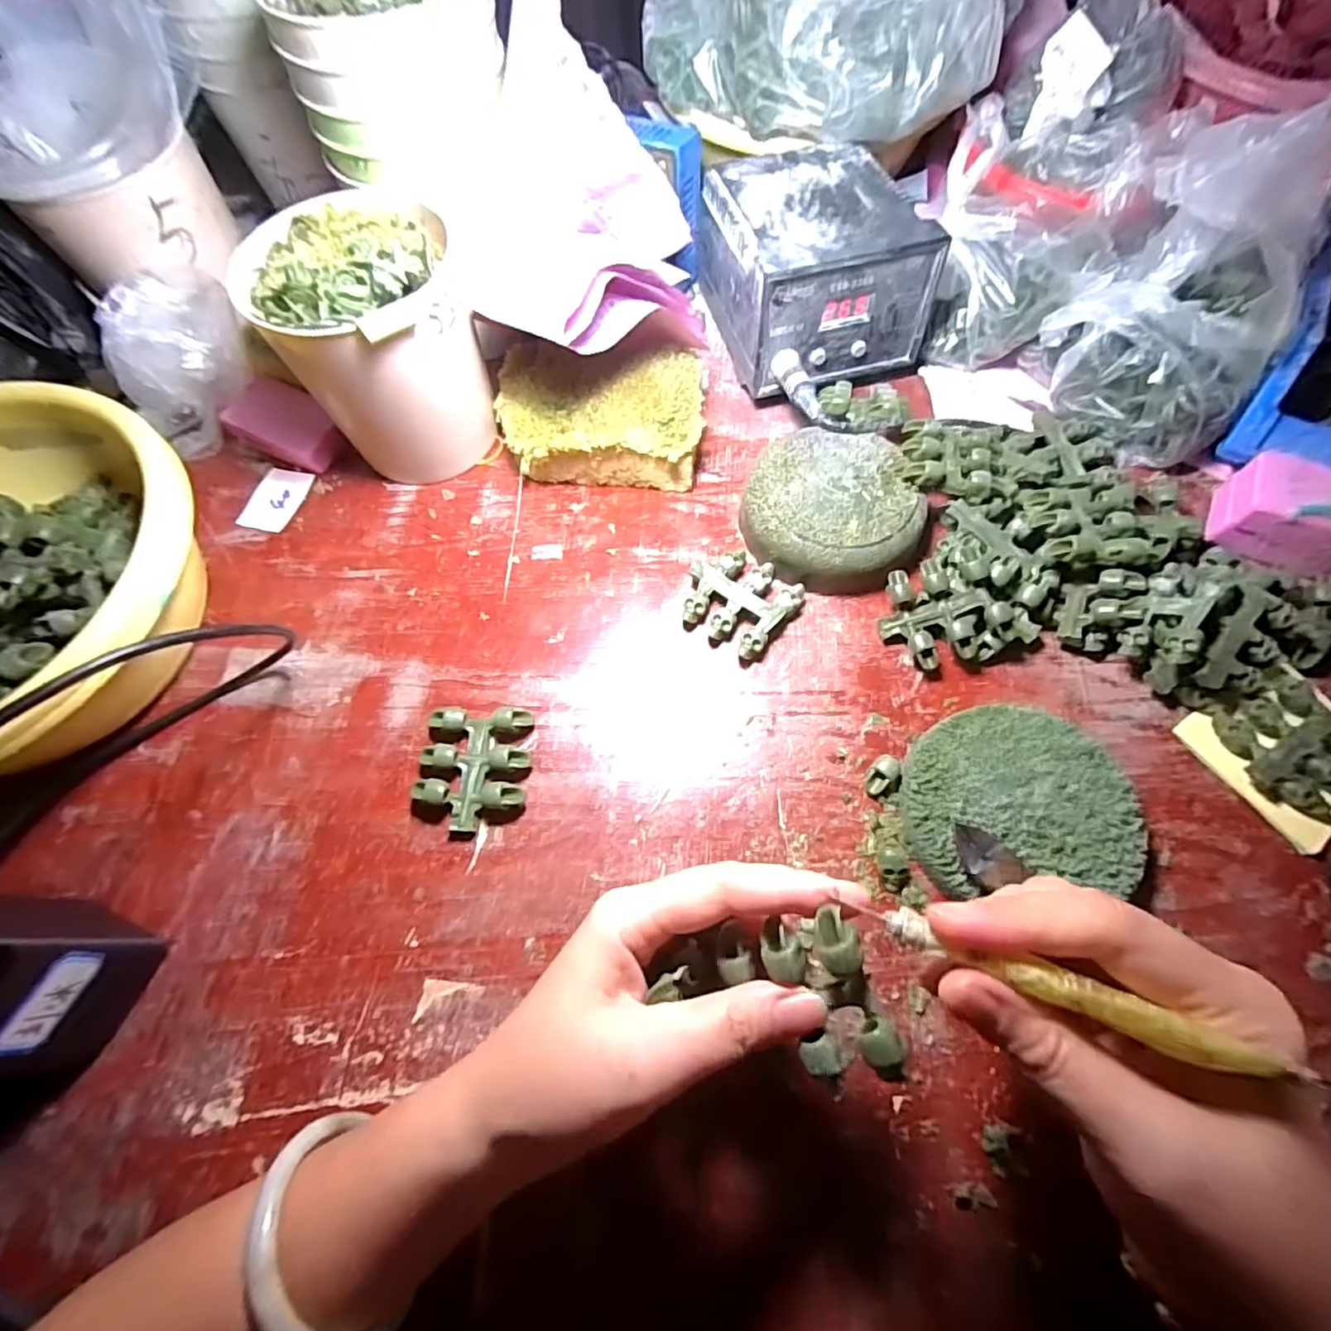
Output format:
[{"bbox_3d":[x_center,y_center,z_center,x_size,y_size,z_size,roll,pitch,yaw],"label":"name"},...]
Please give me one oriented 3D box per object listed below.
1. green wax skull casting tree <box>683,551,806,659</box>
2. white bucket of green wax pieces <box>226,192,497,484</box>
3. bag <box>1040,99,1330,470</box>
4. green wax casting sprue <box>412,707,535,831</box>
[{"bbox_3d":[0.042,-0.039,0.350,0.060,0.012,0.054,35,72,16],"label":"green wax skull casting tree"},{"bbox_3d":[-0.165,-0.187,0.361,0.099,0.126,0.105,-1,66,2],"label":"white bucket of green wax pieces"},{"bbox_3d":[0.301,-0.214,0.339,0.113,0.142,0.102,32,71,15],"label":"bag"},{"bbox_3d":[-0.099,0.053,0.314,0.052,0.017,0.062,2,66,3],"label":"green wax casting sprue"}]

